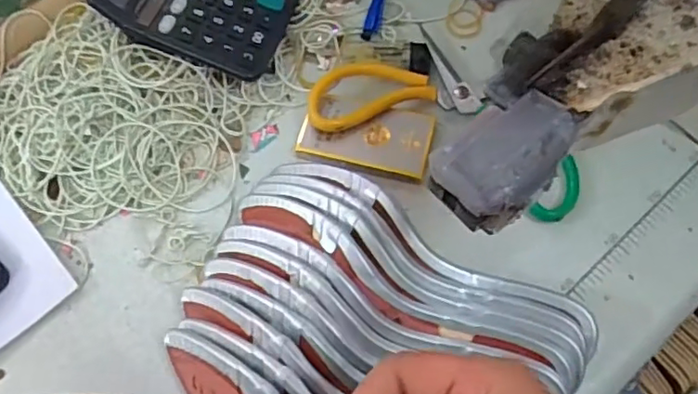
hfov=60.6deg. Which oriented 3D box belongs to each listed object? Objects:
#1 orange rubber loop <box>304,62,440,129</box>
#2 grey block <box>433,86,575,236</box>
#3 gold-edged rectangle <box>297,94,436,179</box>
[{"bbox_3d":[0.015,-0.083,0.471,0.097,0.023,0.047,-18,67,-5],"label":"orange rubber loop"},{"bbox_3d":[0.070,-0.016,0.273,0.065,0.027,0.043,-38,70,-13],"label":"grey block"},{"bbox_3d":[0.014,-0.049,0.464,0.099,0.010,0.055,14,68,9],"label":"gold-edged rectangle"}]

